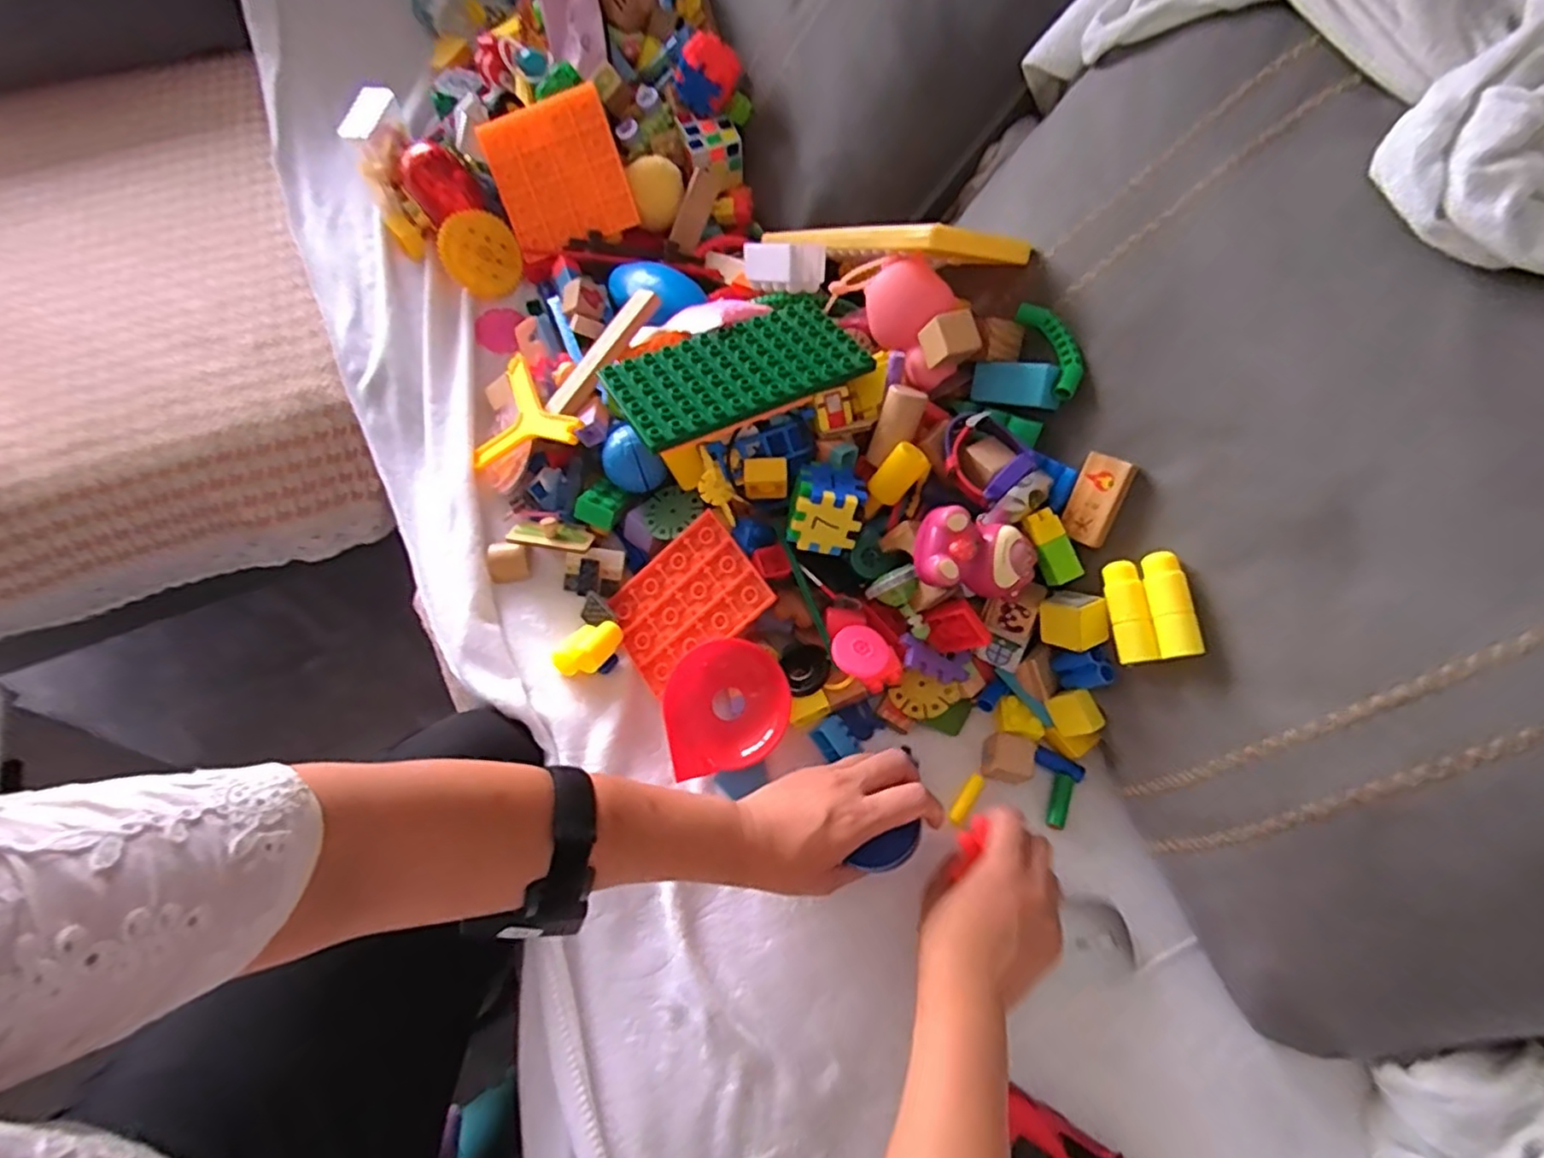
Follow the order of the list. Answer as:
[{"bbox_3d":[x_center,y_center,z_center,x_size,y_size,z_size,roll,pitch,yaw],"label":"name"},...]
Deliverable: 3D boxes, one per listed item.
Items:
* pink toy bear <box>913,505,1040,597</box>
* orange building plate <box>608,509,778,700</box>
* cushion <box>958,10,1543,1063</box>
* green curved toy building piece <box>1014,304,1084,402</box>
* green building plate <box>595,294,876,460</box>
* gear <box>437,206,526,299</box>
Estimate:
[{"bbox_3d":[0.138,-0.017,0.451,0.078,0.038,0.047,6,68,2],"label":"pink toy bear"},{"bbox_3d":[-0.070,0.020,0.532,0.123,0.007,0.093,-42,69,10],"label":"orange building plate"},{"bbox_3d":[0.342,-0.050,0.469,0.385,0.160,0.681,-42,64,30],"label":"cushion"},{"bbox_3d":[0.205,-0.167,0.488,0.028,0.021,0.073,-17,69,-7],"label":"green curved toy building piece"},{"bbox_3d":[-0.026,-0.160,0.511,0.189,0.012,0.094,-27,61,-19],"label":"green building plate"},{"bbox_3d":[-0.300,-0.337,0.697,0.075,0.082,0.012,-42,34,1],"label":"gear"}]

